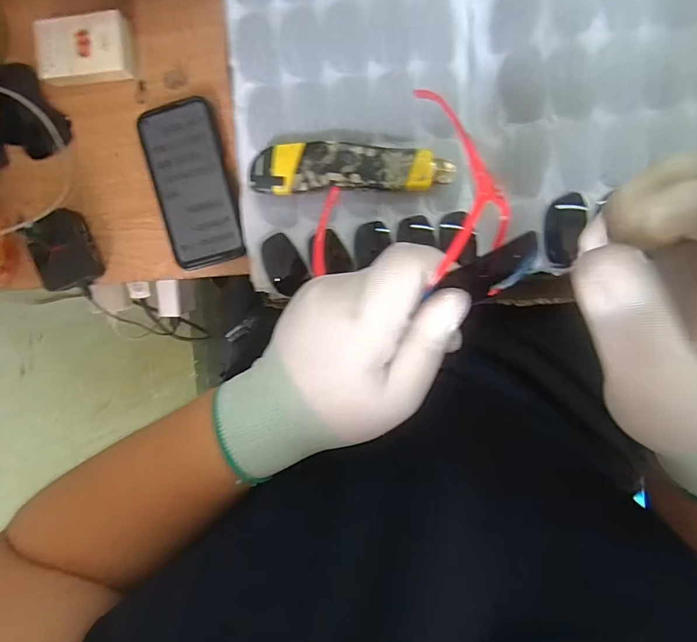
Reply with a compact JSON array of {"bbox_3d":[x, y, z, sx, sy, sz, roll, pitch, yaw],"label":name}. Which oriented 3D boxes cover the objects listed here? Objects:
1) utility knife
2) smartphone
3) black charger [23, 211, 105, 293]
[{"bbox_3d":[0.003,-0.121,0.353,0.154,0.025,0.037,-1,97,5],"label":"utility knife"},{"bbox_3d":[-0.161,-0.140,0.459,0.077,0.018,0.161,-11,96,6],"label":"smartphone"},{"bbox_3d":[-0.297,-0.074,0.463,0.053,0.036,0.074,-22,95,7],"label":"black charger"}]

